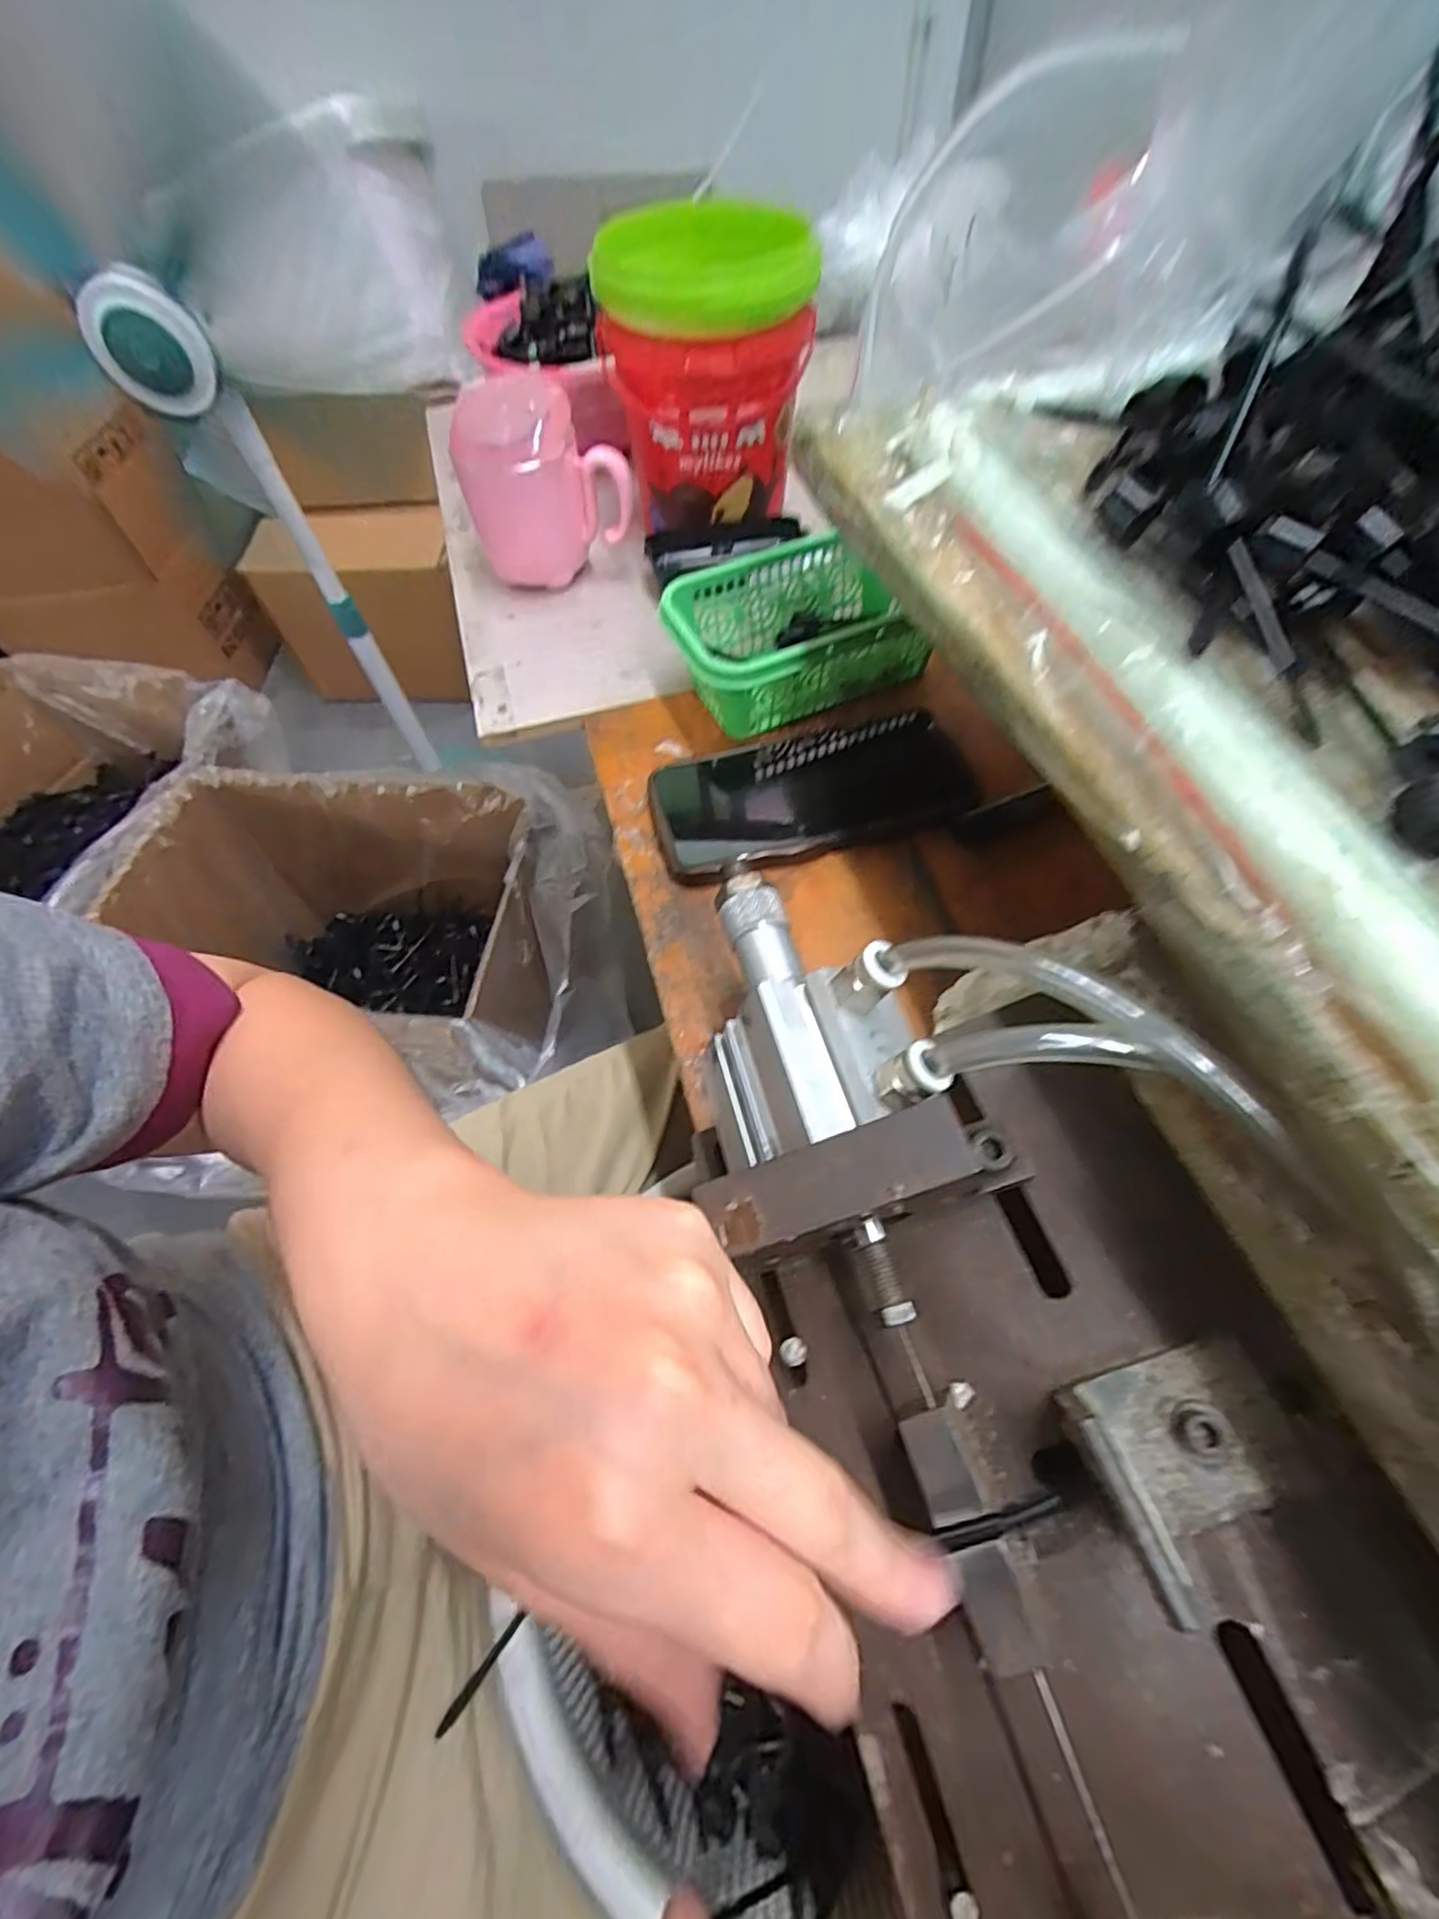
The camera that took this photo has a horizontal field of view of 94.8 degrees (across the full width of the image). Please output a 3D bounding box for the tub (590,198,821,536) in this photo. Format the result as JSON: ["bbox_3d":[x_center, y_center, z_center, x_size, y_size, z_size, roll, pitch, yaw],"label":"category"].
[{"bbox_3d":[-0.006,-0.377,0.449,0.128,0.155,0.123,-2,60,2],"label":"tub"}]

